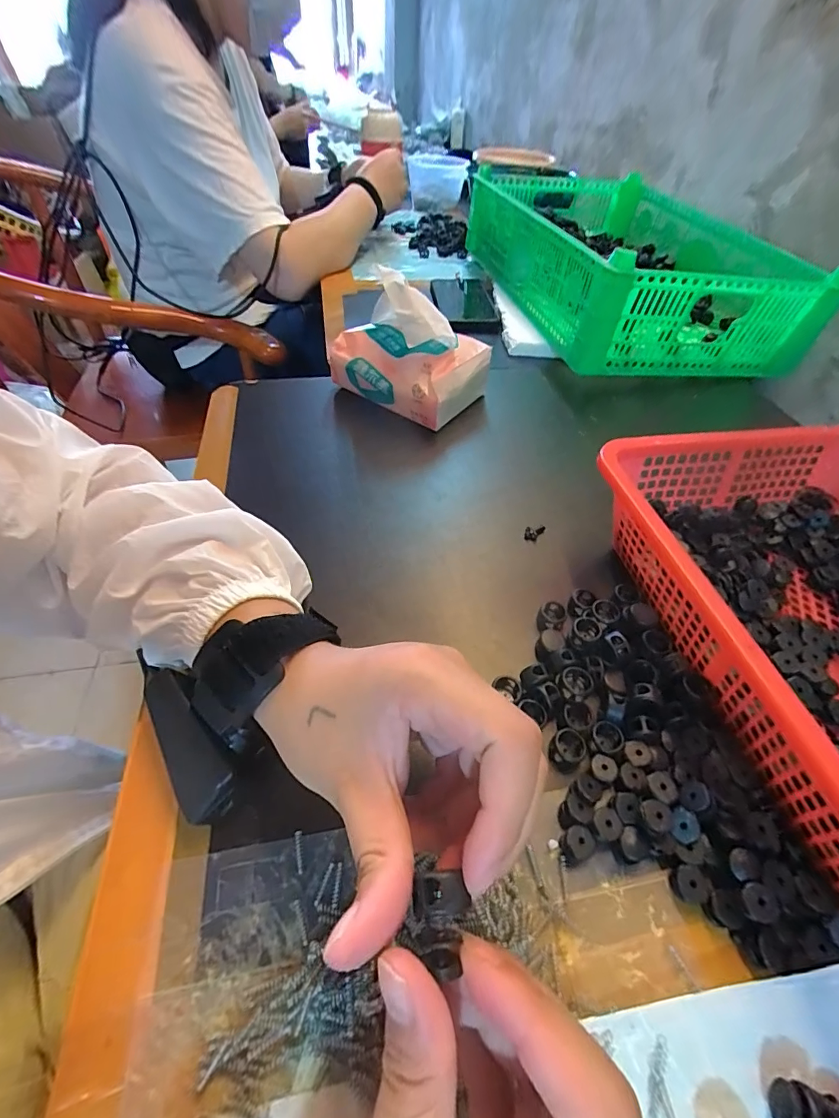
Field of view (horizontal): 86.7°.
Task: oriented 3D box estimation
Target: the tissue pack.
[{"bbox_3d":[-0.012,-0.204,0.431,0.140,0.103,0.089,24,52,17],"label":"tissue pack"}]

